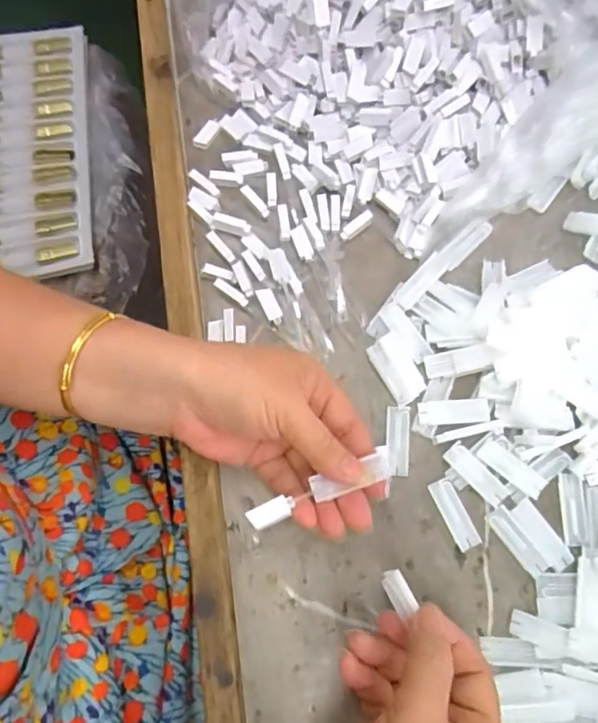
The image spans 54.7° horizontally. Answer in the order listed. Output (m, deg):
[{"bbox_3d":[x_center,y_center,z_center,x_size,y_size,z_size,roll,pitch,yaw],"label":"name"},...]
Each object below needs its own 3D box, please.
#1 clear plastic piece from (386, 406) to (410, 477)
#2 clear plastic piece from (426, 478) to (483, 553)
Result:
[{"bbox_3d":[0.060,0.048,0.353,0.014,0.007,0.041,4,73,3],"label":"clear plastic piece"},{"bbox_3d":[0.092,0.090,0.341,0.014,0.005,0.042,-25,74,-6],"label":"clear plastic piece"}]

